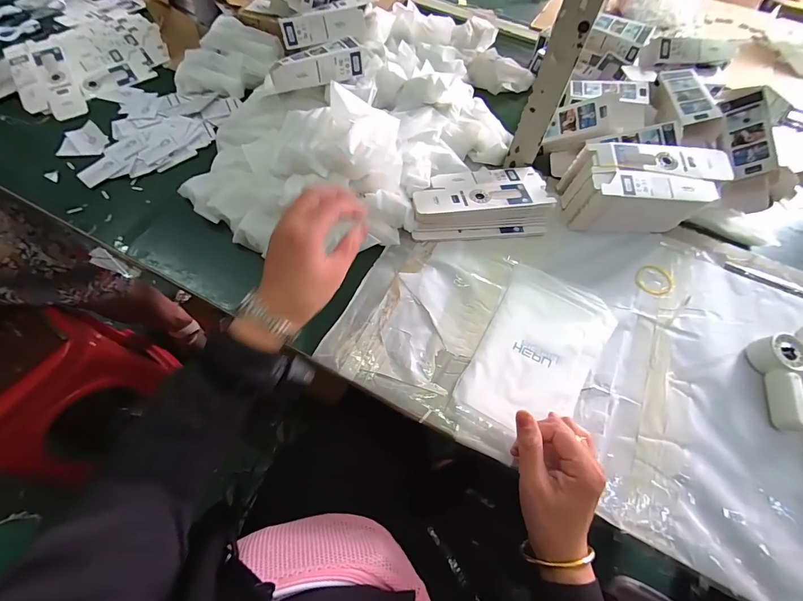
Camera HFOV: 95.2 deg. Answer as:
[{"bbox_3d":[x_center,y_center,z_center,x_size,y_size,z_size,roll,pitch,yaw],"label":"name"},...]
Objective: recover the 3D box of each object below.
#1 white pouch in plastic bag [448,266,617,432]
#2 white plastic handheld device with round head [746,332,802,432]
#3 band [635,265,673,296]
[{"bbox_3d":[0.170,0.059,0.449,0.131,0.005,0.213,28,64,11],"label":"white pouch in plastic bag"},{"bbox_3d":[0.445,0.093,0.427,0.049,0.034,0.110,19,62,6],"label":"white plastic handheld device with round head"},{"bbox_3d":[0.347,-0.029,0.502,0.047,0.004,0.050,1,62,-3],"label":"band"}]

